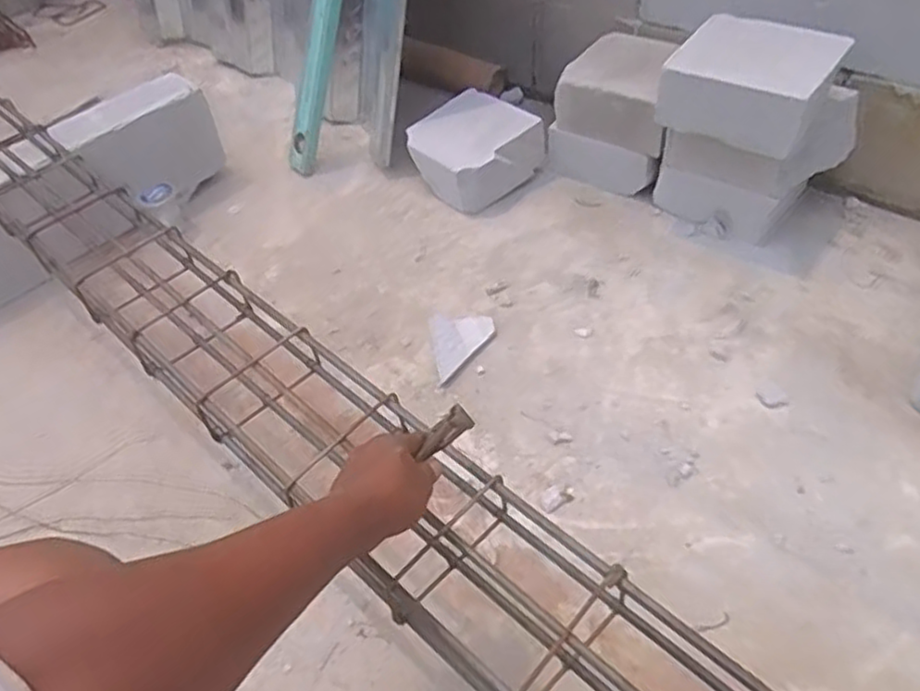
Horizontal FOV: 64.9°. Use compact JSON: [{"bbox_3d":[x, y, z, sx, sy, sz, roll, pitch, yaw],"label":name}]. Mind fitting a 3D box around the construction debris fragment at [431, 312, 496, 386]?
[{"bbox_3d":[0.009,-0.001,1.149,0.101,0.008,0.145,-7,45,-4],"label":"construction debris fragment"}]

